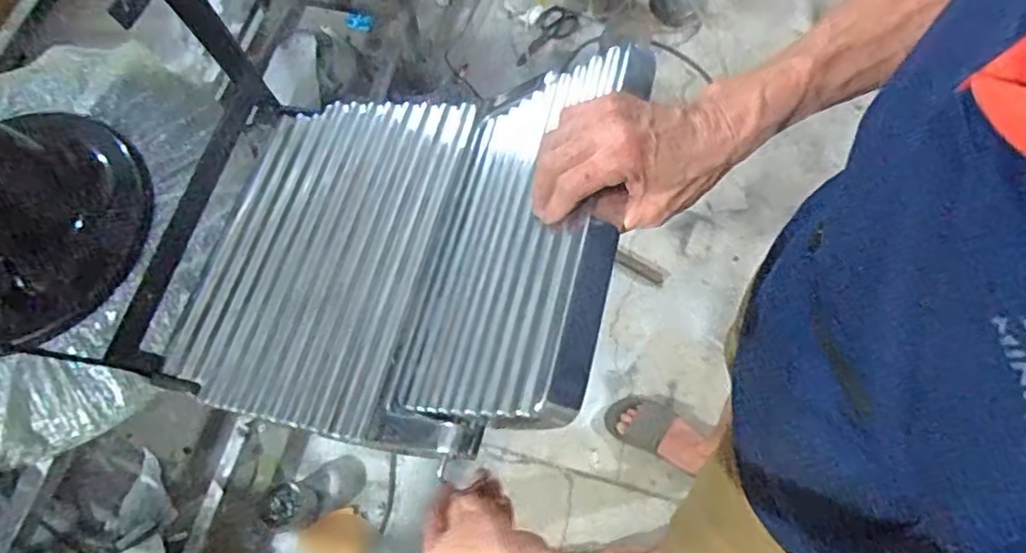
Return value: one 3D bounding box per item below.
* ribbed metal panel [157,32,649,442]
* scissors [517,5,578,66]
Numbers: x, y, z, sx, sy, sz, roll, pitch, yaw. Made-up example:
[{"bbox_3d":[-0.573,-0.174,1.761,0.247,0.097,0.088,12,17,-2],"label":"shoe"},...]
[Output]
[{"bbox_3d":[-0.117,-0.031,0.613,0.483,0.066,0.355,0,65,36],"label":"ribbed metal panel"},{"bbox_3d":[0.087,-0.693,1.858,0.116,0.018,0.214,42,88,15],"label":"scissors"}]

